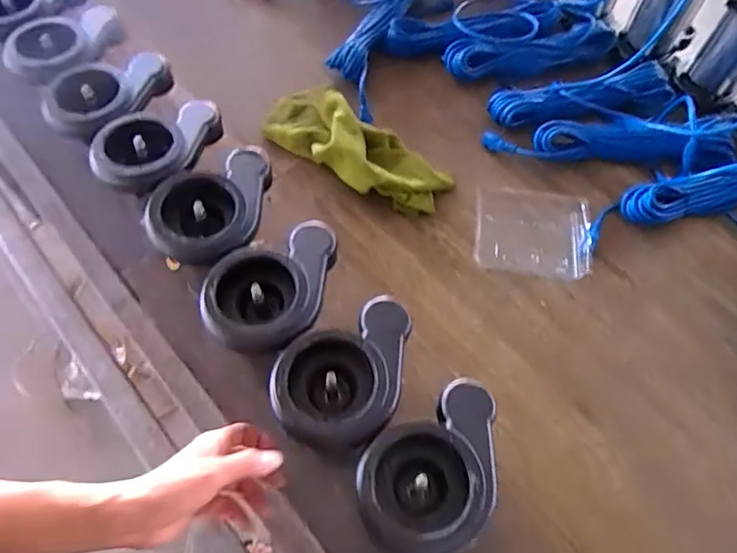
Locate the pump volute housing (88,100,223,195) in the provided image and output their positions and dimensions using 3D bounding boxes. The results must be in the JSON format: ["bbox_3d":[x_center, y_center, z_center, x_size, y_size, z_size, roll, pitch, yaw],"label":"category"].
[{"bbox_3d":[-0.255,-0.156,0.661,0.164,0.065,0.125,-22,63,-13],"label":"pump volute housing"}]

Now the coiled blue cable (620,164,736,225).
[{"bbox_3d":[0.578,-0.142,0.848,0.347,0.077,0.055,-9,61,-7],"label":"coiled blue cable"}]

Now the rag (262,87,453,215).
[{"bbox_3d":[-0.029,-0.216,0.873,0.343,0.070,0.132,34,65,17],"label":"rag"}]

